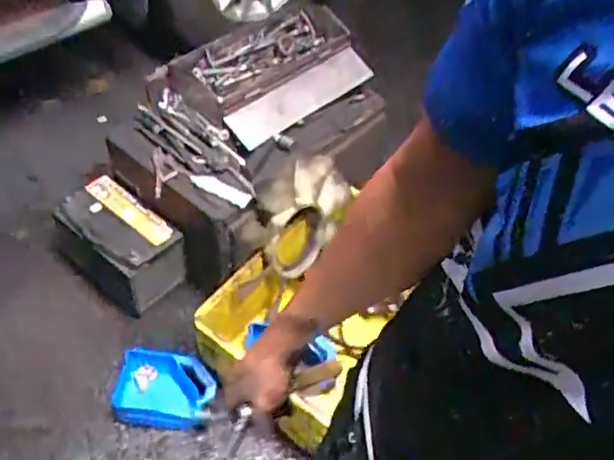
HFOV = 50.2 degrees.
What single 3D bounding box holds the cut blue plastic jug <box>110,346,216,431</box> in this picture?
[{"bbox_3d":[-0.330,0.377,1.540,0.229,0.075,0.176,11,48,5],"label":"cut blue plastic jug"}]

